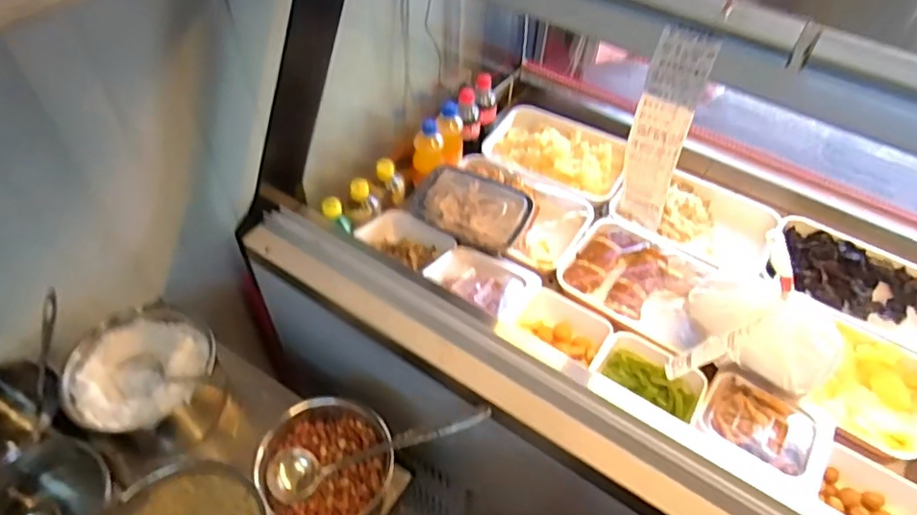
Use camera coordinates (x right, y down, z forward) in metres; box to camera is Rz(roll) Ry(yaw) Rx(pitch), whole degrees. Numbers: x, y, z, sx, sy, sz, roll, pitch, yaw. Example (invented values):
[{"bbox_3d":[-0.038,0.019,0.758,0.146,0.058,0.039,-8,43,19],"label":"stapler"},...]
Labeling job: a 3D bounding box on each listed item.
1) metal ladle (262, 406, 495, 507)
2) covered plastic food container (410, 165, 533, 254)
[{"bbox_3d":[-0.085,0.233,0.687,0.265,0.069,0.062,-17,51,6],"label":"metal ladle"},{"bbox_3d":[0.022,-0.093,1.071,0.217,0.043,0.155,20,51,13],"label":"covered plastic food container"}]

